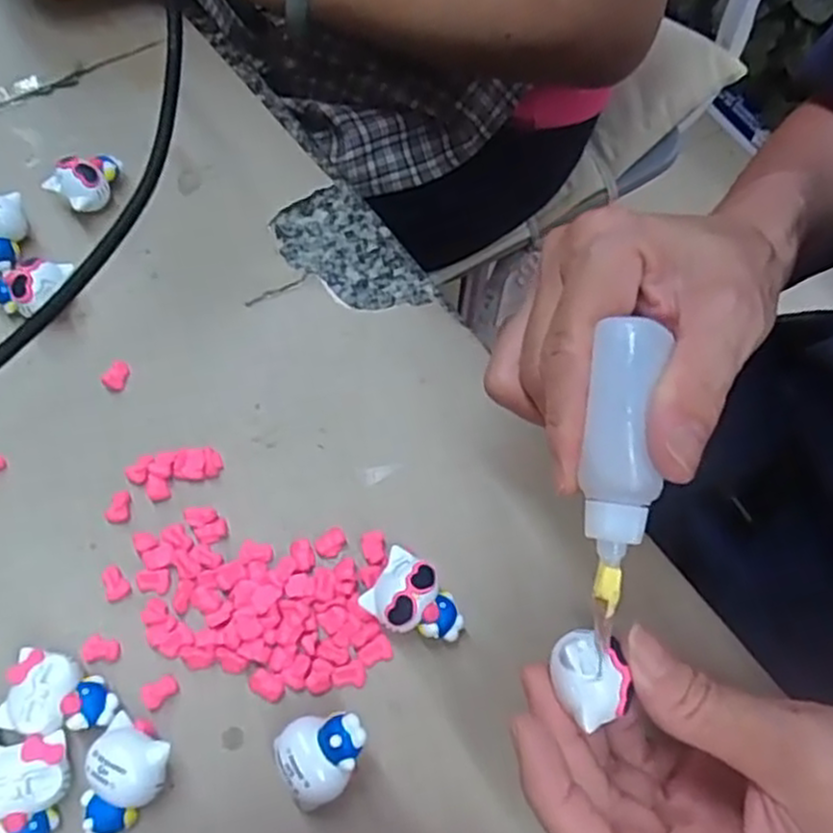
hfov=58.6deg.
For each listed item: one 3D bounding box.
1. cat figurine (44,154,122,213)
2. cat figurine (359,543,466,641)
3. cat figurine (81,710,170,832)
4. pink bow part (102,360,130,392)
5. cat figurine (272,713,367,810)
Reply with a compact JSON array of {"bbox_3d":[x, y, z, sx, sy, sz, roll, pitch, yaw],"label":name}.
[{"bbox_3d":[-0.153,-0.108,0.349,0.034,0.023,0.022,-29,66,-17],"label":"cat figurine"},{"bbox_3d":[0.000,0.067,0.263,0.034,0.022,0.024,34,66,15],"label":"cat figurine"},{"bbox_3d":[-0.092,0.114,0.234,0.024,0.019,0.035,12,62,4],"label":"cat figurine"},{"bbox_3d":[-0.125,-0.017,0.308,0.009,0.005,0.014,15,61,4],"label":"pink bow part"},{"bbox_3d":[-0.030,0.109,0.239,0.028,0.026,0.025,-20,64,-13],"label":"cat figurine"}]

